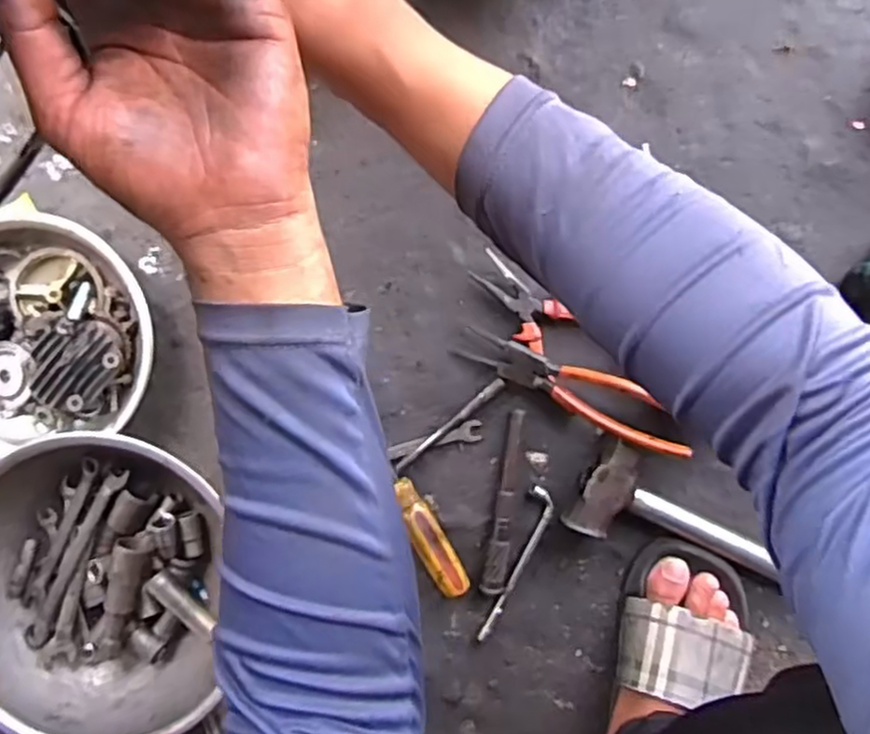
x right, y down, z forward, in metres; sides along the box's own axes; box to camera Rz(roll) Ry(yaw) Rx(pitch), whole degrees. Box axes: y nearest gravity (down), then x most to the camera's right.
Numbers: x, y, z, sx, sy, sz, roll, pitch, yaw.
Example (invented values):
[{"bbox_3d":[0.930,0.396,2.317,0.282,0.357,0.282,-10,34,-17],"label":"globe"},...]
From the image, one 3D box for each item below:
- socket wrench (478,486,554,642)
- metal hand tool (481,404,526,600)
[{"bbox_3d":[0.075,0.182,0.628,0.022,0.007,0.152,20,95,0],"label":"socket wrench"},{"bbox_3d":[0.065,0.124,0.624,0.021,0.012,0.169,10,94,1],"label":"metal hand tool"}]

